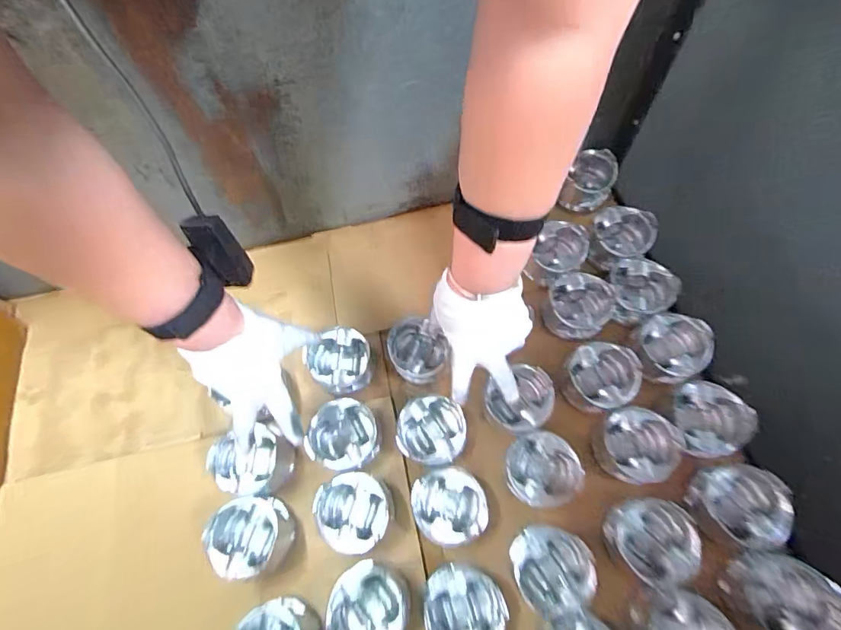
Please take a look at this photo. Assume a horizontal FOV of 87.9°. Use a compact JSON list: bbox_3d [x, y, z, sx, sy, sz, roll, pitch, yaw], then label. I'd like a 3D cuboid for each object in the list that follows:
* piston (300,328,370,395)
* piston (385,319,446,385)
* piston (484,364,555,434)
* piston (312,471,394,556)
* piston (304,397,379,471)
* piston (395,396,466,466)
[{"bbox_3d":[-0.111,0.064,0.601,0.081,0.058,0.084,-1,67,1],"label":"piston"},{"bbox_3d":[-0.005,0.052,0.608,0.071,0.056,0.085,-34,70,-12],"label":"piston"},{"bbox_3d":[0.129,0.111,0.569,0.073,0.065,0.080,-1,67,1],"label":"piston"},{"bbox_3d":[-0.075,0.236,0.524,0.083,0.066,0.084,-1,67,1],"label":"piston"},{"bbox_3d":[-0.101,0.158,0.557,0.088,0.066,0.080,-1,67,1],"label":"piston"},{"bbox_3d":[0.013,0.152,0.559,0.084,0.060,0.078,-1,67,1],"label":"piston"}]

